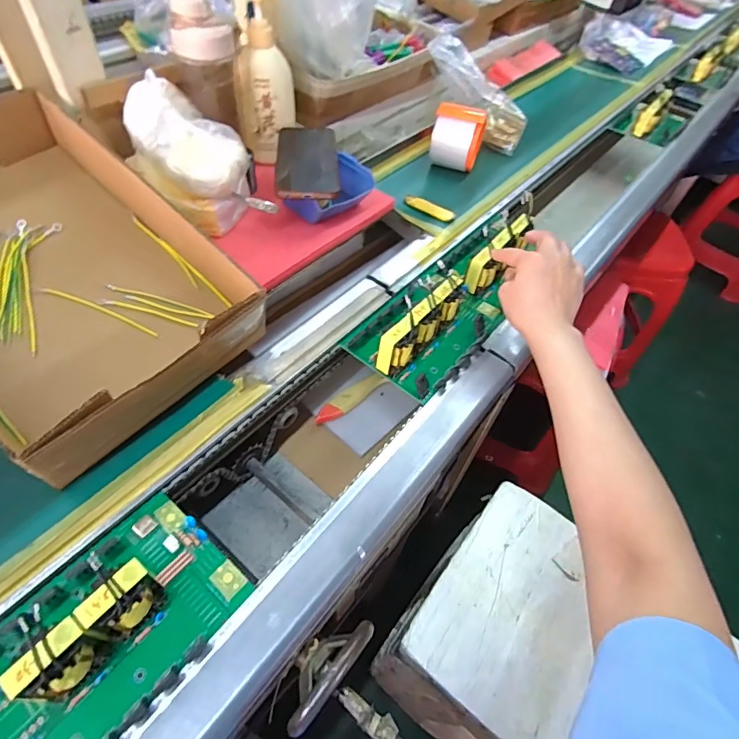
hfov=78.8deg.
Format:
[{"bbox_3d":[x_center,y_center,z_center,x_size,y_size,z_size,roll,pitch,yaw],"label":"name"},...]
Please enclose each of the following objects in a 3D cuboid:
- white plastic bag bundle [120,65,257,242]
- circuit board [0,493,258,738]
[{"bbox_3d":[-0.211,-0.252,0.531,0.120,0.124,0.134,-27,63,-24],"label":"white plastic bag bundle"},{"bbox_3d":[-0.186,0.178,0.304,0.124,0.057,0.179,37,59,17],"label":"circuit board"}]

